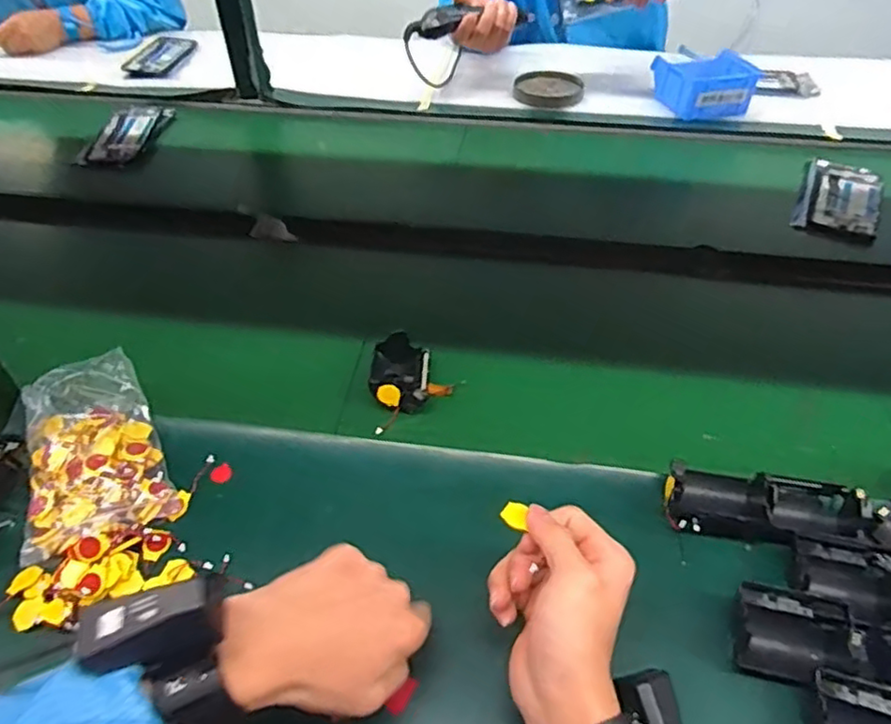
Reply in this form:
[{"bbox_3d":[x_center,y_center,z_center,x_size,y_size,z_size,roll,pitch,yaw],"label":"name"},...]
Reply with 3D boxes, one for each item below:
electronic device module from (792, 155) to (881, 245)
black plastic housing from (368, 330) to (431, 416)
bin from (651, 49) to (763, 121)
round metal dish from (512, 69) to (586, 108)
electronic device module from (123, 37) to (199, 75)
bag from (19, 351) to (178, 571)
[{"bbox_3d":[0.525,-0.219,0.851,0.094,0.019,0.173,21,50,20],"label":"electronic device module"},{"bbox_3d":[-0.042,0.006,0.605,0.052,0.038,0.080,0,46,1],"label":"black plastic housing"},{"bbox_3d":[0.414,-0.437,1.015,0.143,0.062,0.113,-7,46,-5],"label":"bin"},{"bbox_3d":[0.171,-0.451,1.056,0.112,0.026,0.092,7,47,7],"label":"round metal dish"},{"bbox_3d":[-0.524,-0.572,1.189,0.096,0.013,0.141,7,47,7],"label":"electronic device module"},{"bbox_3d":[-0.298,0.074,0.527,0.107,0.065,0.158,-23,50,-19],"label":"bag"}]

